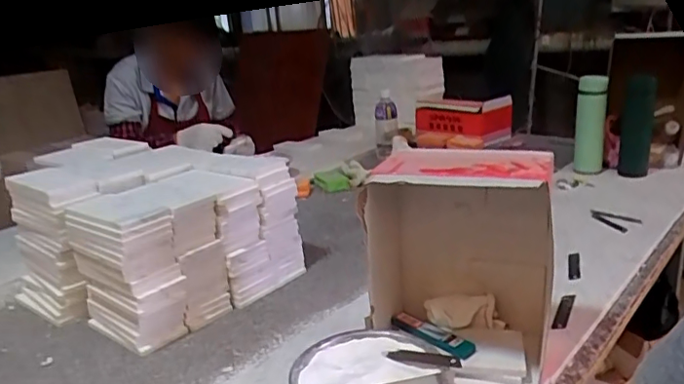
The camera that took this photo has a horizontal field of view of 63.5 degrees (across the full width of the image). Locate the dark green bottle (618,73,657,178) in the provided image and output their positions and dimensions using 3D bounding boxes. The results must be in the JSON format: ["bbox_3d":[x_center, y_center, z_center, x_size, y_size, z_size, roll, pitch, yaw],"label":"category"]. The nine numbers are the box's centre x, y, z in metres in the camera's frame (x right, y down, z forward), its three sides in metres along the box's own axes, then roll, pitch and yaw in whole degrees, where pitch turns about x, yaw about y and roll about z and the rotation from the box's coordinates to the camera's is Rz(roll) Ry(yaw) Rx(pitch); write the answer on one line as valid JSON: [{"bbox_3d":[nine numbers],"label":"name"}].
[{"bbox_3d":[0.711,-0.154,1.336,0.069,0.237,0.060,6,-4,31],"label":"dark green bottle"}]

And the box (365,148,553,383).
[{"bbox_3d":[0.144,0.083,0.655,0.211,0.248,0.132,0,17,16],"label":"box"}]

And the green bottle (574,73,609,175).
[{"bbox_3d":[0.630,-0.174,1.401,0.068,0.228,0.080,5,21,26],"label":"green bottle"}]

